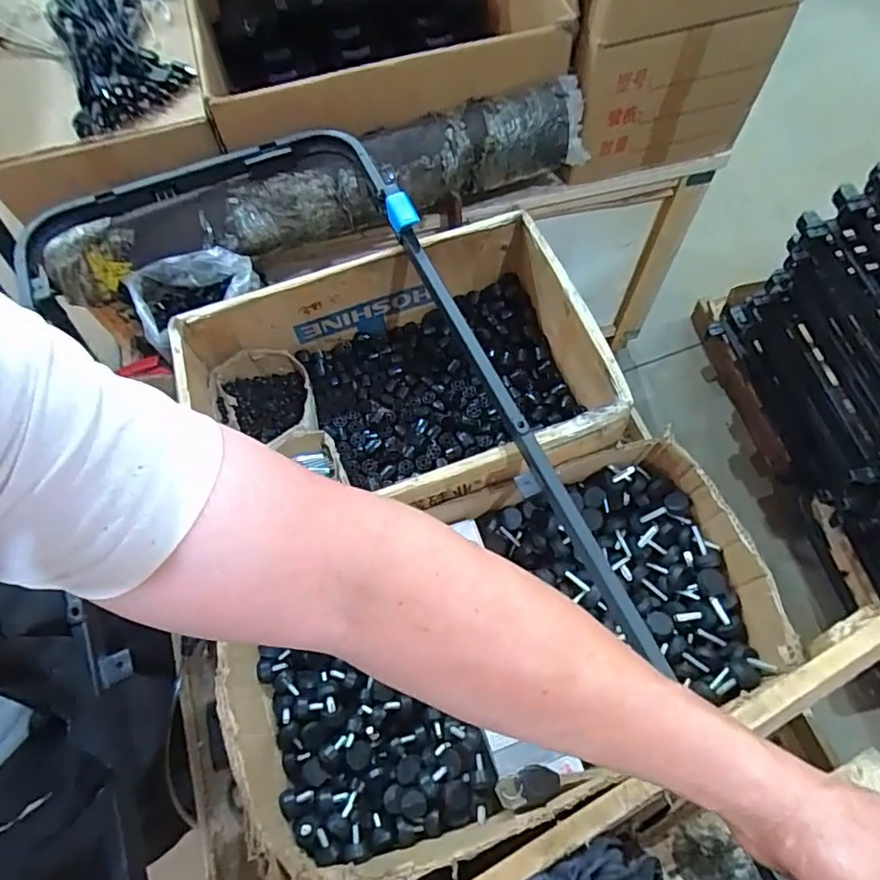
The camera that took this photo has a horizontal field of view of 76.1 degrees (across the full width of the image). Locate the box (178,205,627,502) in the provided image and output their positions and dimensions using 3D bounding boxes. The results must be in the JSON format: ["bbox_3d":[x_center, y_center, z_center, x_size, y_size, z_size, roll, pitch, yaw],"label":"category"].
[{"bbox_3d":[-0.046,-0.064,0.773,0.483,0.171,0.348,-19,65,-6],"label":"box"}]

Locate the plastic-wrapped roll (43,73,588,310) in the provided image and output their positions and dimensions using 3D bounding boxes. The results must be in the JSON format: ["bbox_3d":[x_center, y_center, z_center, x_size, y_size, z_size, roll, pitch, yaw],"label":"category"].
[{"bbox_3d":[-0.168,-0.379,0.887,0.838,0.143,0.154,-23,65,-8],"label":"plastic-wrapped roll"}]

